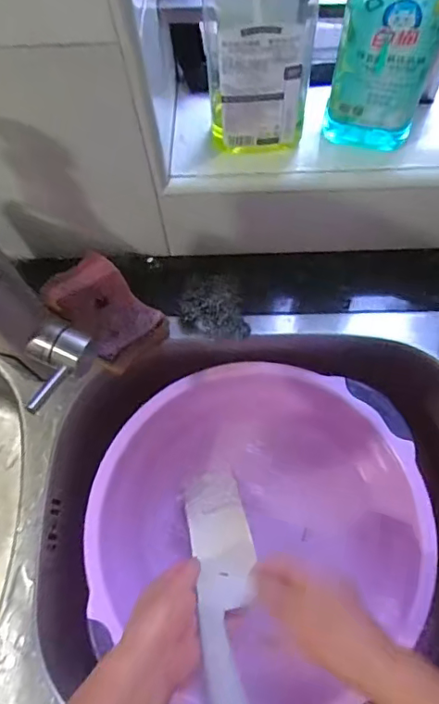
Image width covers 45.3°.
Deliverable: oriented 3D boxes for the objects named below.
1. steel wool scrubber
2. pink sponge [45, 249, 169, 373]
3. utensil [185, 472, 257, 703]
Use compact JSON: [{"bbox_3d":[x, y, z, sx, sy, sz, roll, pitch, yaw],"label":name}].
[{"bbox_3d":[-0.007,-0.048,0.537,0.067,0.025,0.076,-5,69,1],"label":"steel wool scrubber"},{"bbox_3d":[-0.114,-0.042,0.520,0.074,0.041,0.106,-43,73,-13],"label":"pink sponge"},{"bbox_3d":[0.003,0.231,0.522,0.065,0.011,0.268,-6,39,1],"label":"utensil"}]

